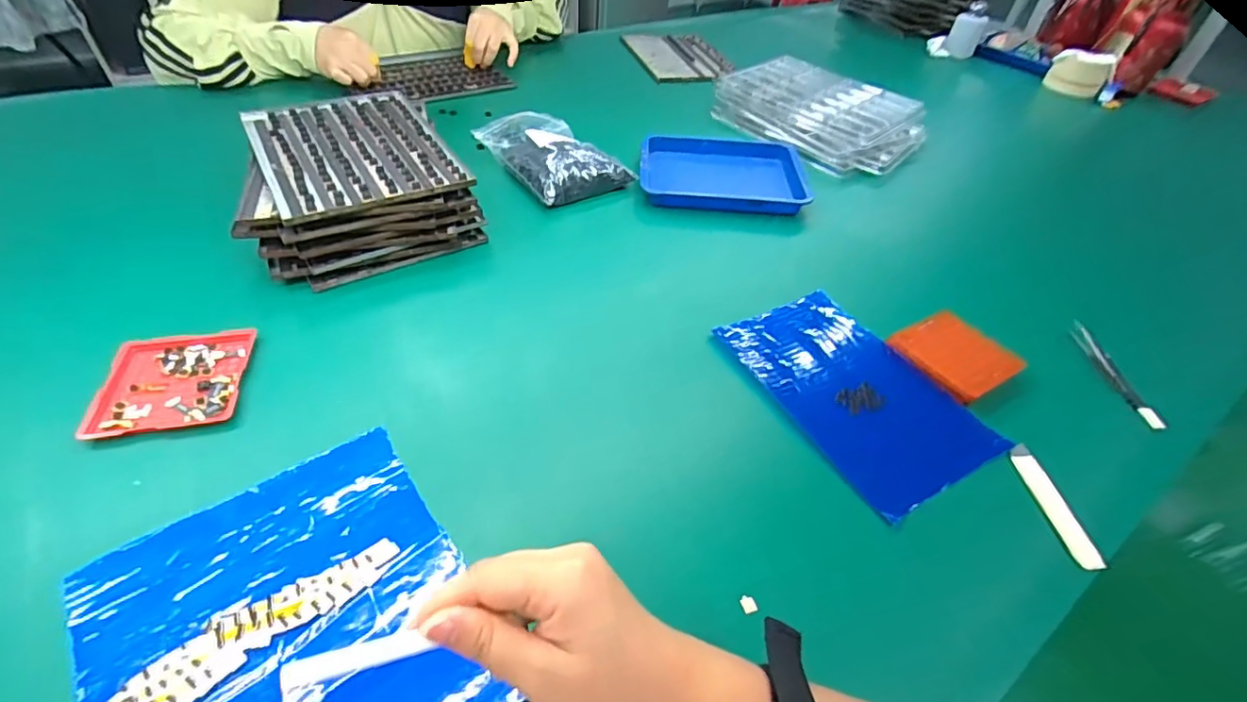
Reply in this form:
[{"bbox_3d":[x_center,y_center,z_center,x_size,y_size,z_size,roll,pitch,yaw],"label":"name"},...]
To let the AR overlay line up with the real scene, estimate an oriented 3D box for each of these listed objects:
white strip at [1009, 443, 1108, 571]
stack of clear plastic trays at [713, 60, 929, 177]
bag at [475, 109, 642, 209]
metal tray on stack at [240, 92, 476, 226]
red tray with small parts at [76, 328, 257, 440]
[{"bbox_3d":[0.325,0.114,0.418,0.014,0.011,0.101,2,44,-4],"label":"white strip"},{"bbox_3d":[0.309,-0.381,0.882,0.310,0.060,0.237,31,50,24],"label":"stack of clear plastic trays"},{"bbox_3d":[-0.094,-0.264,0.728,0.136,0.044,0.195,-26,52,-28],"label":"bag"},{"bbox_3d":[-0.292,-0.219,0.598,0.179,0.010,0.242,-22,51,-26],"label":"metal tray on stack"},{"bbox_3d":[-0.359,0.022,0.440,0.102,0.008,0.099,-7,46,-13],"label":"red tray with small parts"}]

